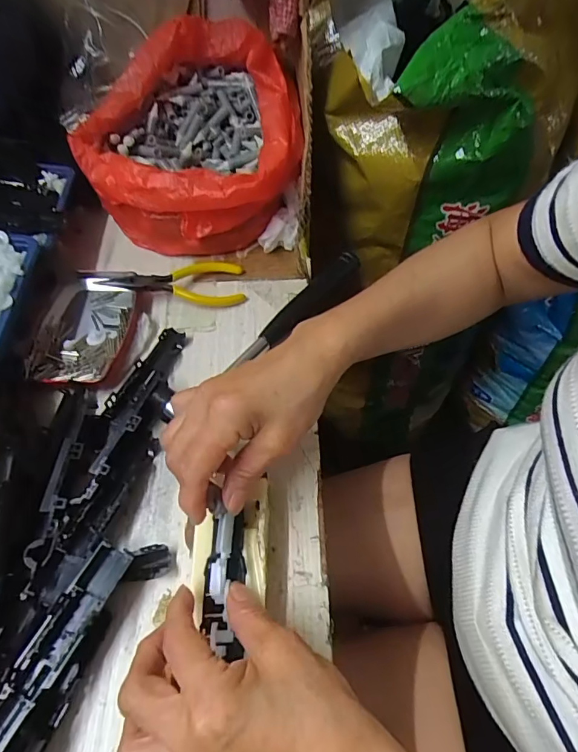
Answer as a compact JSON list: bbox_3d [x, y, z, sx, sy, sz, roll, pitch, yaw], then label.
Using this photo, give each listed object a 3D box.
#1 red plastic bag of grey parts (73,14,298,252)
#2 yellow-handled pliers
[{"bbox_3d":[-0.093,-0.238,0.446,0.197,0.106,0.214,4,56,2],"label":"red plastic bag of grey parts"},{"bbox_3d":[-0.118,-0.084,0.410,0.149,0.024,0.046,-4,56,-3],"label":"yellow-handled pliers"}]

